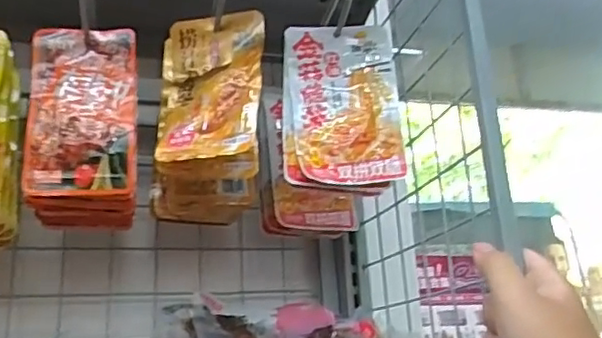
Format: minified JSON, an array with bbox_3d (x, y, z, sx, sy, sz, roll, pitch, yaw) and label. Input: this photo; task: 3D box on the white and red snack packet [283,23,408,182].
[{"bbox_3d":[0.041,-0.065,0.557,0.099,0.153,0.018,0,-18,-9],"label":"white and red snack packet"}]

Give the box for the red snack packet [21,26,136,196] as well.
[{"bbox_3d":[-0.191,-0.052,0.536,0.090,0.148,0.023,-3,-18,-3],"label":"red snack packet"}]

